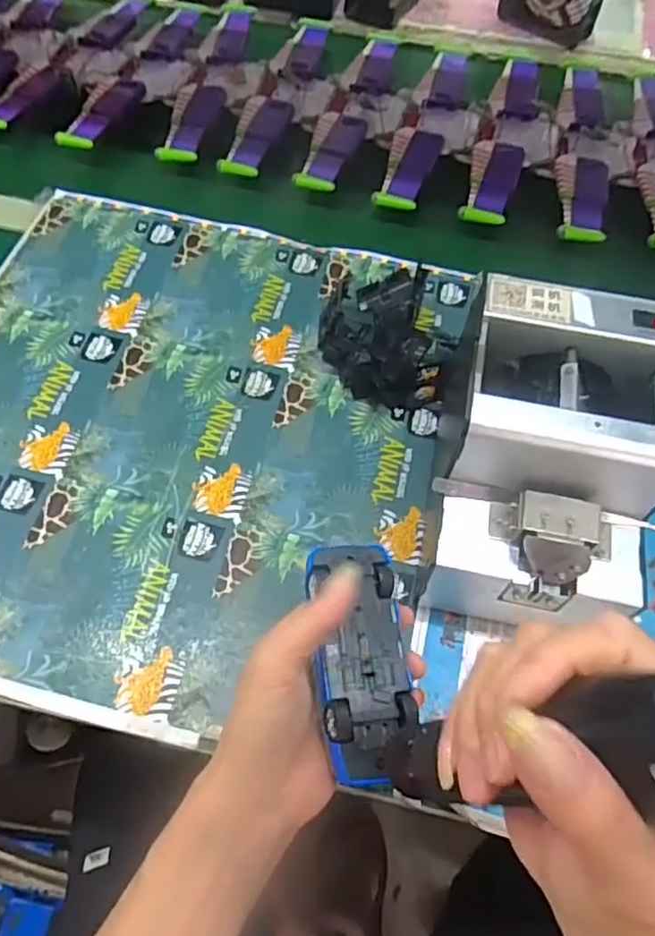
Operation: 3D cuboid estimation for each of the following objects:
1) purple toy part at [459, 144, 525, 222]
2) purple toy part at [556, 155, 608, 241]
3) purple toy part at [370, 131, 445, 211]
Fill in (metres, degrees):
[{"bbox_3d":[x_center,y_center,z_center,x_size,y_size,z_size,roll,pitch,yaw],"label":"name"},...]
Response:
[{"bbox_3d":[0.163,-0.285,0.644,0.048,0.013,0.113,16,63,7],"label":"purple toy part"},{"bbox_3d":[0.251,-0.268,0.639,0.049,0.012,0.118,11,62,4],"label":"purple toy part"},{"bbox_3d":[0.086,-0.302,0.653,0.039,0.013,0.125,21,63,9],"label":"purple toy part"}]

